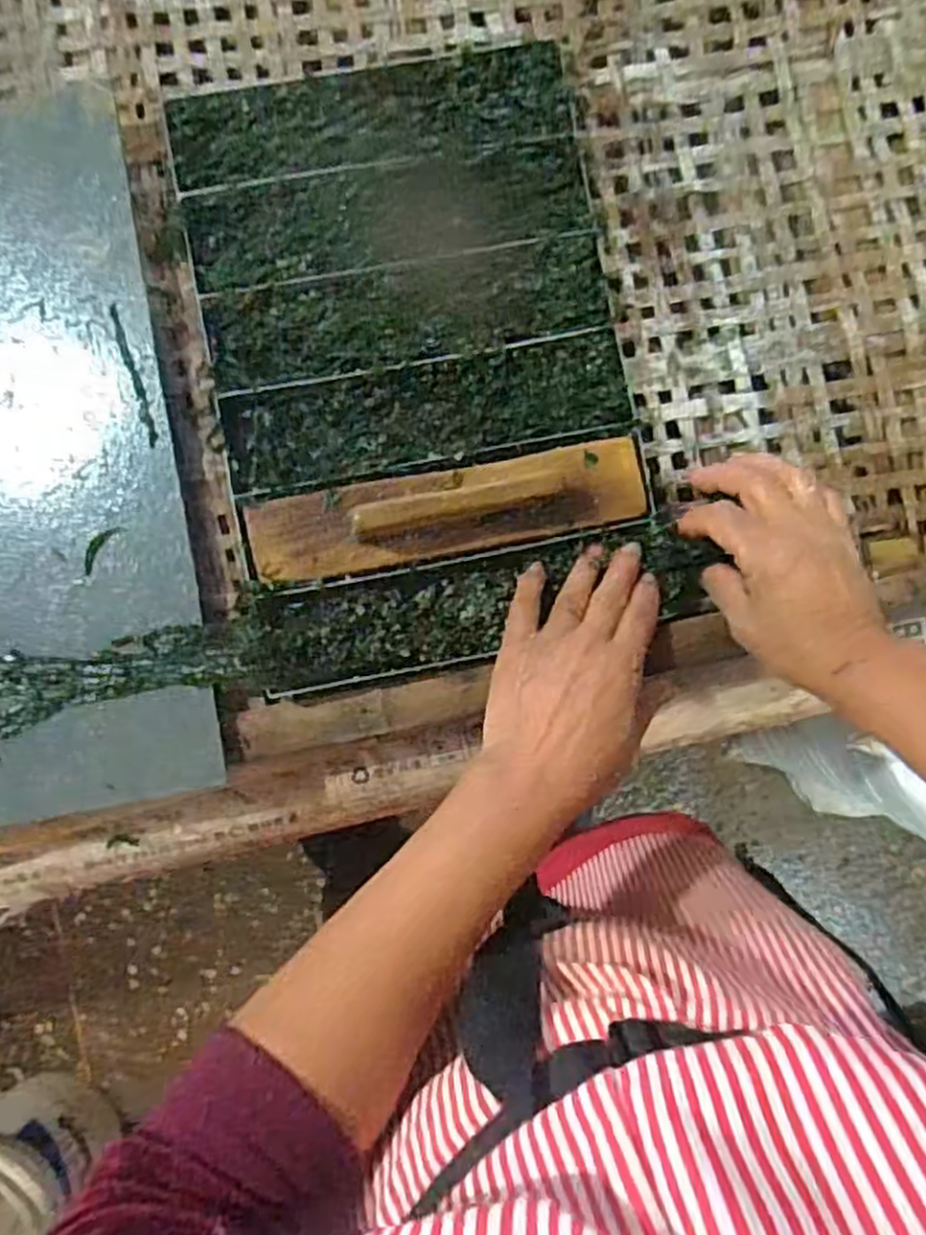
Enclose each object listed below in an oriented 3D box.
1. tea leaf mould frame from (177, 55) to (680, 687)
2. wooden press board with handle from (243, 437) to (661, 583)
[{"bbox_3d":[-0.025,-0.155,0.462,0.242,0.024,0.358,-11,86,-2],"label":"tea leaf mould frame"},{"bbox_3d":[-0.006,-0.064,0.431,0.227,0.035,0.047,-12,86,0],"label":"wooden press board with handle"}]

